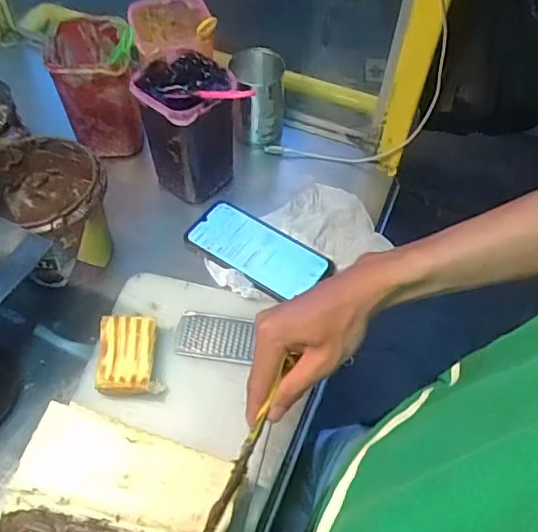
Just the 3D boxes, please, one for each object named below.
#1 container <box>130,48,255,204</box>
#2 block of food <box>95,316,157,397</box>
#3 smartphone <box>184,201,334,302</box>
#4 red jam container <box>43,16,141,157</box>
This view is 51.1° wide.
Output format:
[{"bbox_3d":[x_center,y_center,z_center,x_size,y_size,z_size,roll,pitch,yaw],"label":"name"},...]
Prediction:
[{"bbox_3d":[-0.096,-0.172,0.677,0.108,0.153,0.097,36,64,18],"label":"container"},{"bbox_3d":[-0.142,0.094,0.565,0.051,0.040,0.078,-1,58,-3],"label":"block of food"},{"bbox_3d":[-0.014,-0.018,0.664,0.164,0.009,0.081,30,62,15],"label":"smartphone"},{"bbox_3d":[-0.217,-0.230,0.712,0.091,0.144,0.108,-13,60,-10],"label":"red jam container"}]

